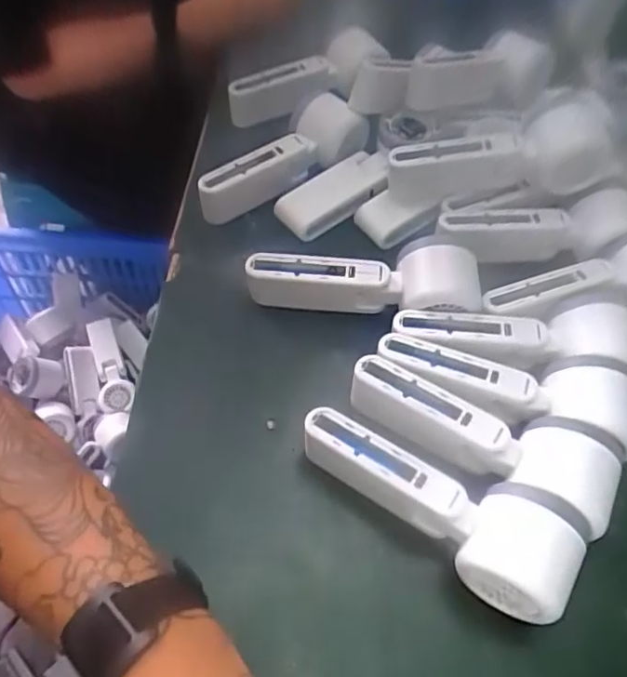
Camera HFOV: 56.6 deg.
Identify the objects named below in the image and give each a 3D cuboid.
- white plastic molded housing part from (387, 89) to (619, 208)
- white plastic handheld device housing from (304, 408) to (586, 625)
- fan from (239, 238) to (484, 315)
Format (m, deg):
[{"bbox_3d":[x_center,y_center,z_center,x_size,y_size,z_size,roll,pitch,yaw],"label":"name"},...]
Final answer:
[{"bbox_3d":[0.146,-0.137,0.446,0.171,0.057,0.043,-10,55,5],"label":"white plastic molded housing part"},{"bbox_3d":[0.065,0.095,0.334,0.160,0.061,0.052,26,57,13],"label":"white plastic handheld device housing"},{"bbox_3d":[0.035,-0.041,0.419,0.162,0.050,0.050,-1,54,11],"label":"fan"}]

